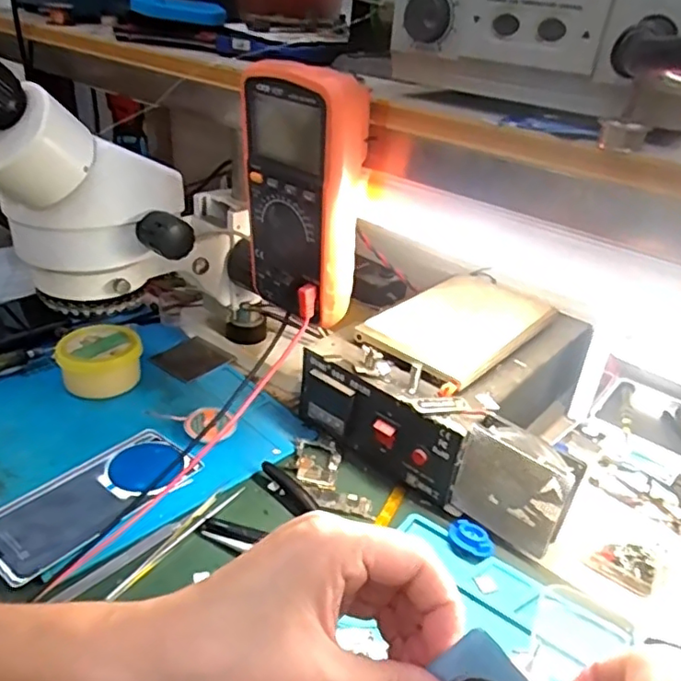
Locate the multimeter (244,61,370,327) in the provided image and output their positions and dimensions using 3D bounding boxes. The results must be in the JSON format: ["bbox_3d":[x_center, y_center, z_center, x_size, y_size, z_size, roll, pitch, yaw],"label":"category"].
[{"bbox_3d":[-0.029,-0.102,0.435,0.050,0.173,0.094,-22,40,-38],"label":"multimeter"}]

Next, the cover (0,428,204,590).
[{"bbox_3d":[-0.193,0.121,0.464,0.073,0.009,0.160,25,36,31],"label":"cover"}]

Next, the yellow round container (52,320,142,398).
[{"bbox_3d":[-0.239,0.022,0.589,0.071,0.050,0.068,4,30,-2],"label":"yellow round container"}]

